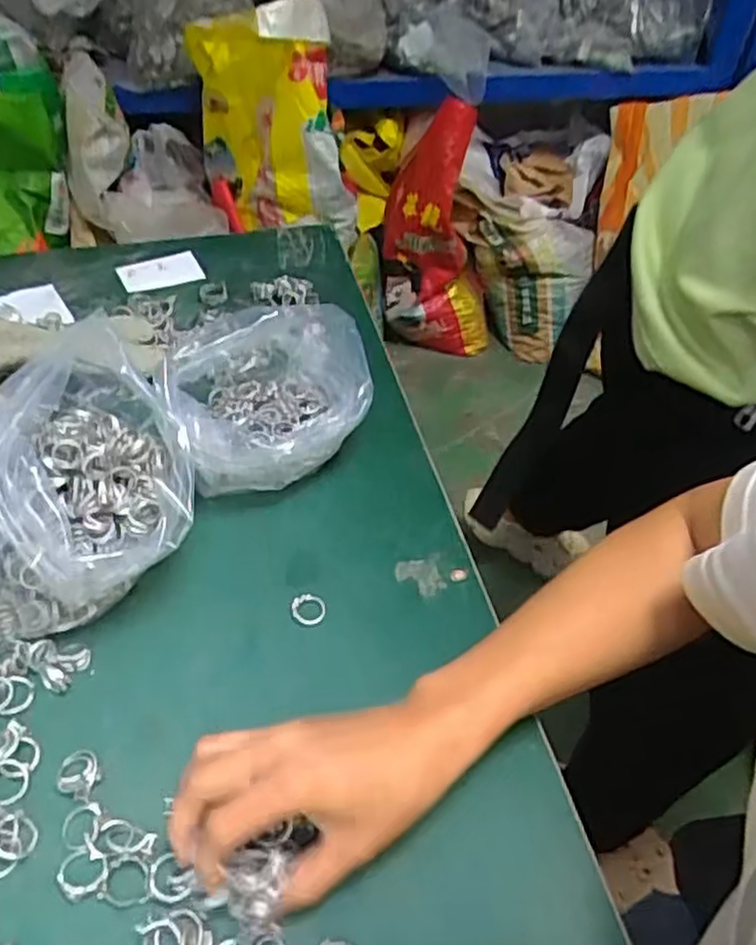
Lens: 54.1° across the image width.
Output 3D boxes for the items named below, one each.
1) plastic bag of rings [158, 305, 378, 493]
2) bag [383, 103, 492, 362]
[{"bbox_3d":[-0.077,-0.054,0.538,0.146,0.078,0.132,-10,47,-16],"label":"plastic bag of rings"},{"bbox_3d":[0.153,-0.543,1.762,0.292,0.574,0.154,7,44,3],"label":"bag"}]

